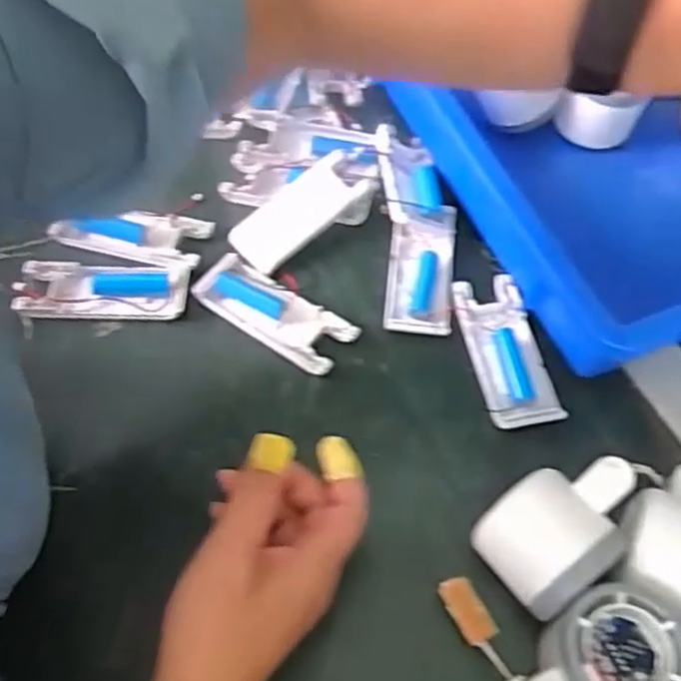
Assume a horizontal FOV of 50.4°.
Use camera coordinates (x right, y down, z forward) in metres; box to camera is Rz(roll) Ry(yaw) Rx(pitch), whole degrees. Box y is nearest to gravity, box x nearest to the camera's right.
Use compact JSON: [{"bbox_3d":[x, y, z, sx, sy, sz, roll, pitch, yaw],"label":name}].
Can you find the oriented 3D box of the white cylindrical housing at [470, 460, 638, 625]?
[{"bbox_3d":[0.111,0.097,0.372,0.075,0.064,0.057,-34,65,-19],"label":"white cylindrical housing"}]

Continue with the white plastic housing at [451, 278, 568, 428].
[{"bbox_3d":[0.104,0.006,0.457,0.043,0.012,0.103,-10,59,-6],"label":"white plastic housing"}]

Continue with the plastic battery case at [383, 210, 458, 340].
[{"bbox_3d":[0.054,-0.050,0.486,0.043,0.020,0.100,5,59,3],"label":"plastic battery case"}]

